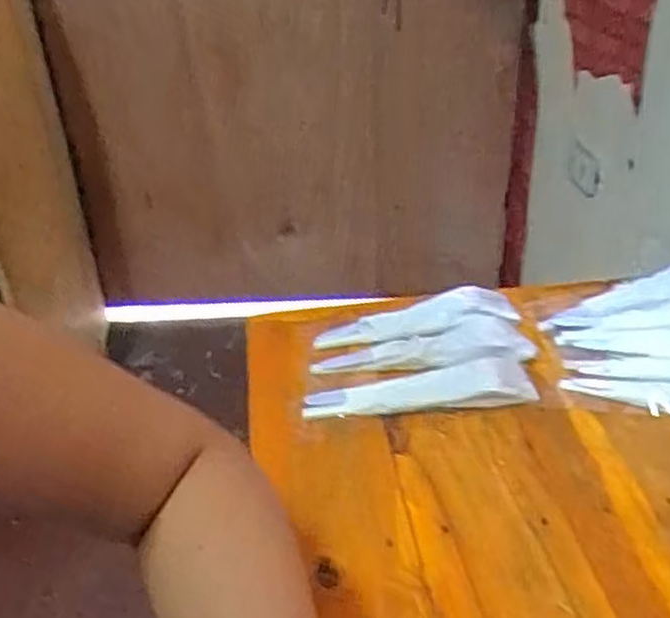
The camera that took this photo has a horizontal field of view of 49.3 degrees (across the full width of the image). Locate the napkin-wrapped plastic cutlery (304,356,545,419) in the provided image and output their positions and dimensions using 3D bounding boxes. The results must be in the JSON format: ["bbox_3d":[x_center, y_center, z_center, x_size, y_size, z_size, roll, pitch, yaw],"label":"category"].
[{"bbox_3d":[0.054,0.055,0.482,0.148,0.020,0.030,-6,33,-3],"label":"napkin-wrapped plastic cutlery"}]

